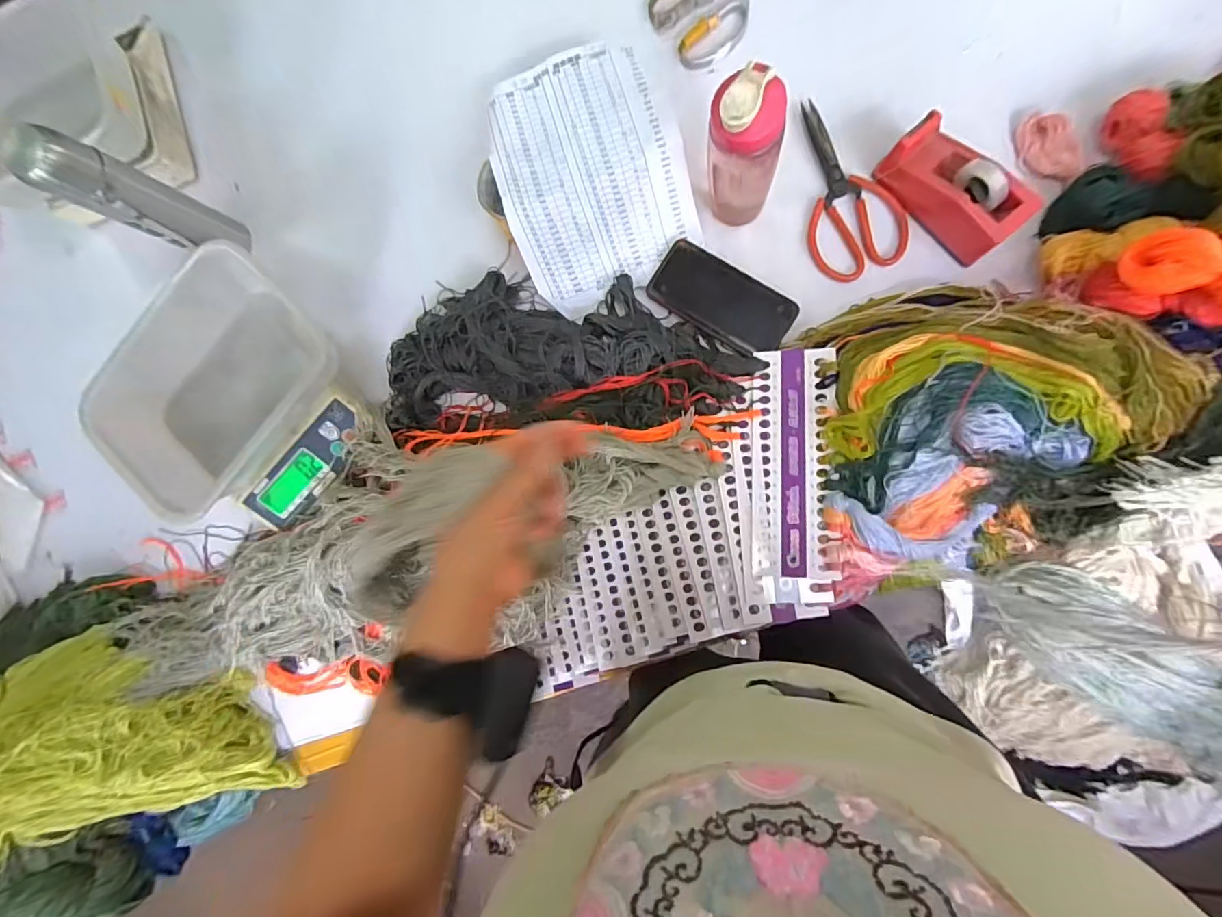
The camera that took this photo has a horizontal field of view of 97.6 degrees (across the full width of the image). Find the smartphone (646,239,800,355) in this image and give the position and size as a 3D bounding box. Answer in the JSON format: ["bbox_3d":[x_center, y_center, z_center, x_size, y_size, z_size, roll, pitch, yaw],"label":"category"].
[{"bbox_3d":[0.130,-0.187,0.623,0.167,0.017,0.082,33,94,8],"label":"smartphone"}]

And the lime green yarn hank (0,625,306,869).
[{"bbox_3d":[-0.667,0.358,0.659,0.415,0.167,0.256,-16,87,8],"label":"lime green yarn hank"}]

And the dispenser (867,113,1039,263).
[{"bbox_3d":[0.356,-0.280,0.559,0.064,0.070,0.148,-38,84,7],"label":"dispenser"}]

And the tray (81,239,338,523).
[{"bbox_3d":[-0.467,-0.095,0.625,0.192,0.101,0.268,42,95,7],"label":"tray"}]

